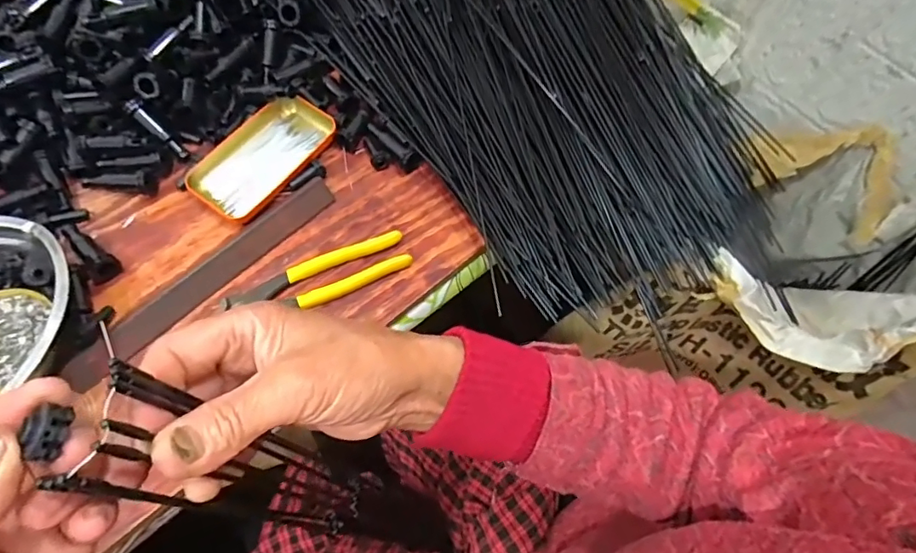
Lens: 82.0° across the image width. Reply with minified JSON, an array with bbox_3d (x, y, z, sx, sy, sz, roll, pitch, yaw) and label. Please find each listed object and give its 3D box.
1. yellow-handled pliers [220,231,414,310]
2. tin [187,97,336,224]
[{"bbox_3d":[-0.122,0.003,0.469,0.162,0.011,0.041,-23,69,-13],"label":"yellow-handled pliers"},{"bbox_3d":[-0.192,-0.119,0.524,0.077,0.026,0.148,36,69,13],"label":"tin"}]

